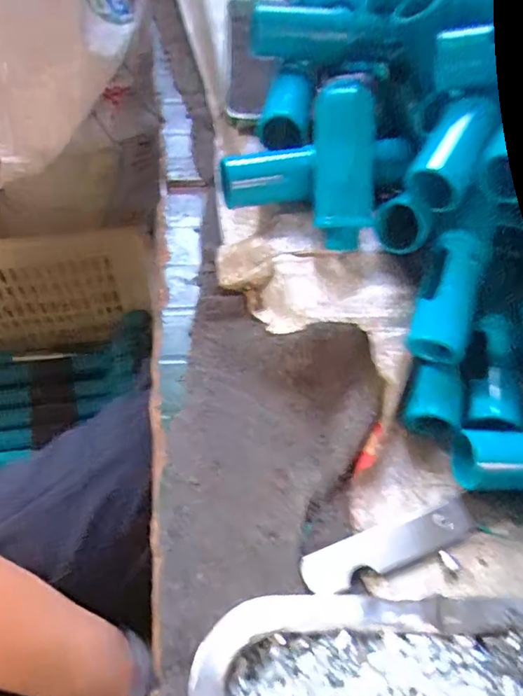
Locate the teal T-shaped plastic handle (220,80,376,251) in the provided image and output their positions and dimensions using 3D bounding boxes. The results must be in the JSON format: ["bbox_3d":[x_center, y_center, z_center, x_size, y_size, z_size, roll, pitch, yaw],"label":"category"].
[{"bbox_3d":[0.020,-0.104,0.314,0.089,0.085,0.034,10,14,27],"label":"teal T-shaped plastic handle"}]

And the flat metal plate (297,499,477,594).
[{"bbox_3d":[0.064,0.097,0.266,0.093,0.004,0.020,-16,61,-14],"label":"flat metal plate"}]

